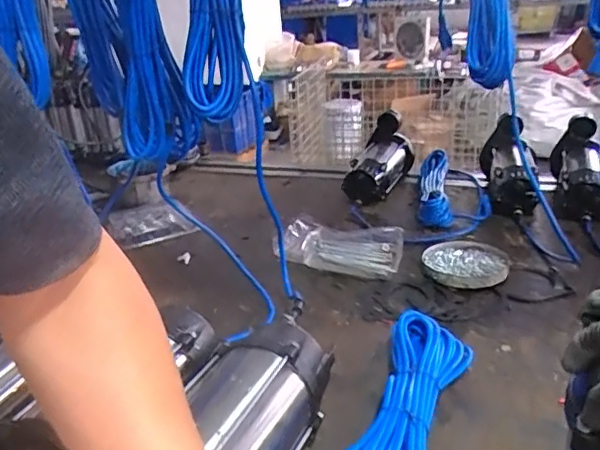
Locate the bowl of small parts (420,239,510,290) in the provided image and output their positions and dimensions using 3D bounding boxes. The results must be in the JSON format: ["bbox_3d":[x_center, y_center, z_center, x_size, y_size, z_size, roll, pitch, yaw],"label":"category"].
[{"bbox_3d":[0.284,0.067,0.987,0.138,0.024,0.150,-4,24,2],"label":"bowl of small parts"}]

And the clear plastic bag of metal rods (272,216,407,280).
[{"bbox_3d":[0.063,0.043,1.061,0.241,0.035,0.130,8,27,25],"label":"clear plastic bag of metal rods"}]

